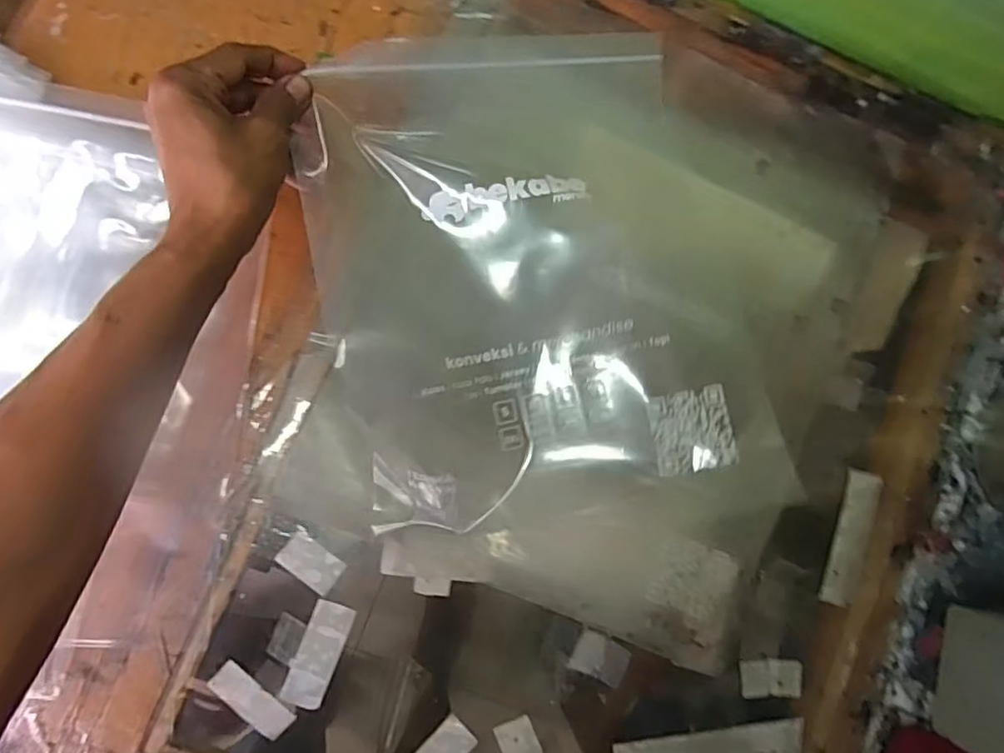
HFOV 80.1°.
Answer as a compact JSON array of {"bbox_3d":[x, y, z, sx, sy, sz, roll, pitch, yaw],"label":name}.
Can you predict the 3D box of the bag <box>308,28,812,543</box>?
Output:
[{"bbox_3d":[0.033,-0.072,0.414,0.291,0.058,0.346,-9,87,-6],"label":"bag"}]

